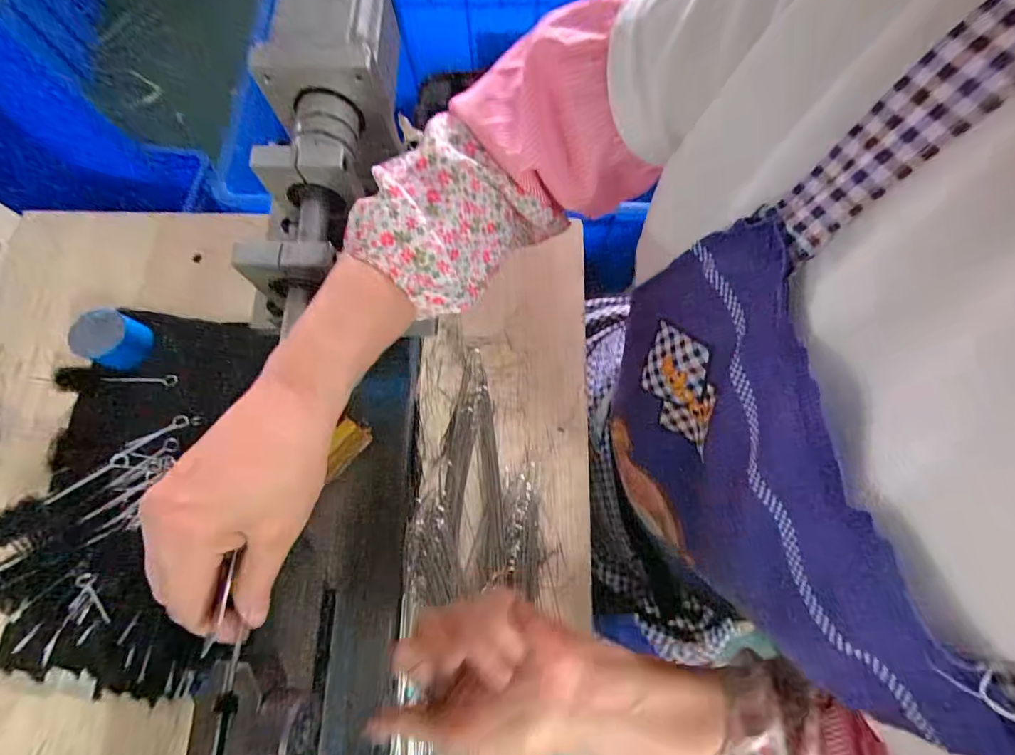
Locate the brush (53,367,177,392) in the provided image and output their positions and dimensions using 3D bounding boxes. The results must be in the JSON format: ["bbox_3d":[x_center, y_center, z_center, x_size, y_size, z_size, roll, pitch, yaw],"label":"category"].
[{"bbox_3d":[-0.363,0.002,0.429,0.093,0.027,0.021,-1,75,1],"label":"brush"}]

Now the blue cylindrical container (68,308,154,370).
[{"bbox_3d":[-0.362,-0.035,0.430,0.048,0.042,0.050,0,74,0],"label":"blue cylindrical container"}]

